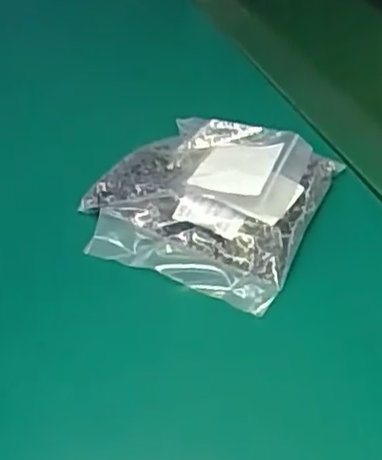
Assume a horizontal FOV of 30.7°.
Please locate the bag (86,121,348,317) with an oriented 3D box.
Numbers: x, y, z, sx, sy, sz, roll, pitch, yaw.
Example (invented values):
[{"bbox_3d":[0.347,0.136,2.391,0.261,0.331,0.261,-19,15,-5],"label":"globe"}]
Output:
[{"bbox_3d":[0.008,-0.027,0.481,0.151,0.044,0.152,13,40,19],"label":"bag"}]

